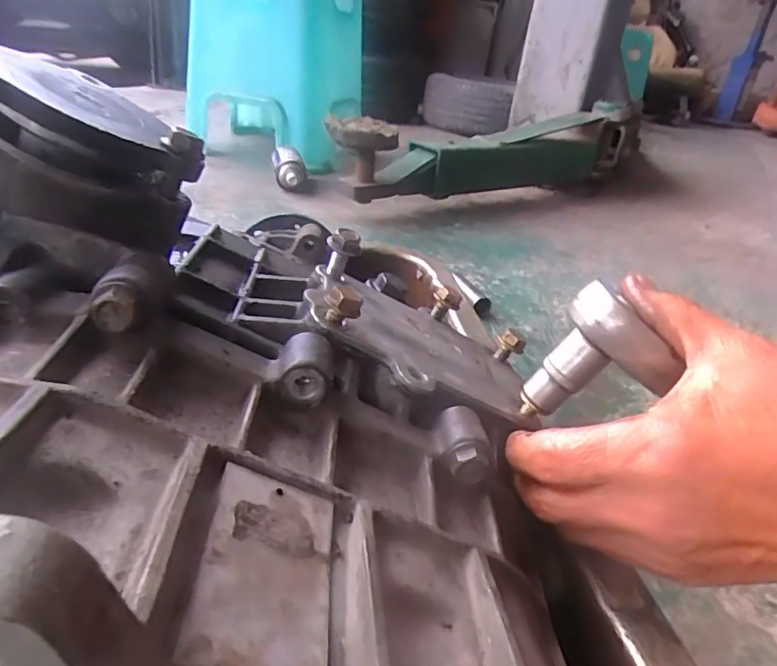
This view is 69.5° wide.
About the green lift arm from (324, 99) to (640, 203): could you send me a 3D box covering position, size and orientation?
[{"bbox_3d":[0.271,-0.391,1.200,0.938,0.154,0.098,-17,36,-39],"label":"green lift arm"}]

